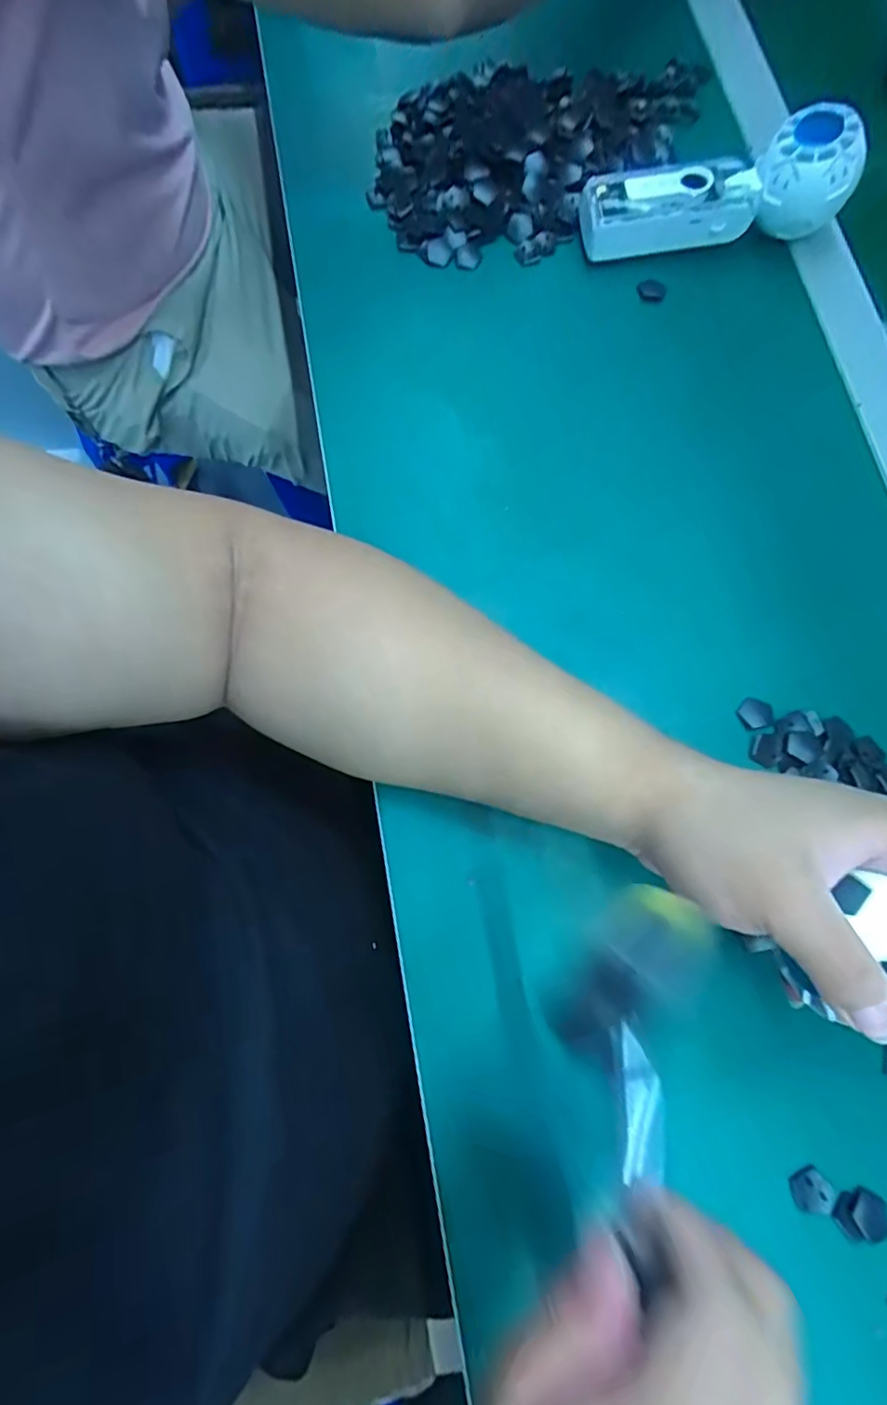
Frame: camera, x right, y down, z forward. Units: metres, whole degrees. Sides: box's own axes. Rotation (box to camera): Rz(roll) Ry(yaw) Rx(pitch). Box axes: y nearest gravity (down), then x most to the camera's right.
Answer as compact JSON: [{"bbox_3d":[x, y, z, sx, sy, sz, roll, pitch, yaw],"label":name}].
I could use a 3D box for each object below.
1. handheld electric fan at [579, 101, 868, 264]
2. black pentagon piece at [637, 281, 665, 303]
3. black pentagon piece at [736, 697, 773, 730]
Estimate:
[{"bbox_3d":[0.180,-0.342,0.376,0.164,0.053,0.046,-4,76,-1],"label":"handheld electric fan"},{"bbox_3d":[0.147,-0.291,0.401,0.019,0.006,0.019,6,76,2],"label":"black pentagon piece"},{"bbox_3d":[0.180,0.006,0.328,0.020,0.004,0.018,-24,77,-5],"label":"black pentagon piece"}]

